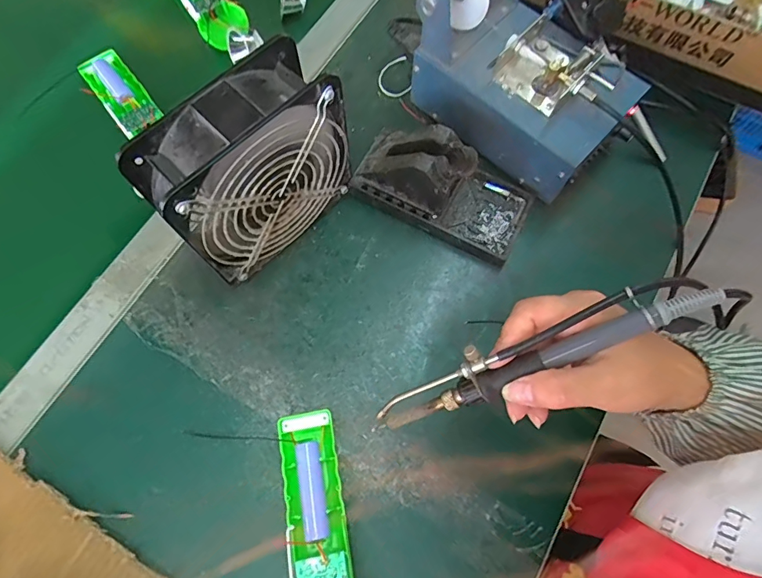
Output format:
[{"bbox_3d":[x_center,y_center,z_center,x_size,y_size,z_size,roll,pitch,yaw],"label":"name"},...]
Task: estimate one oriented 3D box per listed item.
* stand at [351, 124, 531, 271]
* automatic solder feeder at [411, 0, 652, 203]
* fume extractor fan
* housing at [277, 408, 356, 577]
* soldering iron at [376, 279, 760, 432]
[{"bbox_3d":[0.057,-0.098,0.395,0.157,0.070,0.080,28,75,10],"label":"stand"},{"bbox_3d":[0.128,-0.199,0.393,0.207,0.119,0.125,41,78,13],"label":"automatic solder feeder"},{"bbox_3d":[-0.096,-0.088,0.353,0.056,0.150,0.145,43,78,14],"label":"fume extractor fan"},{"bbox_3d":[-0.044,0.173,0.327,0.046,0.034,0.159,-9,72,-2],"label":"housing"},{"bbox_3d":[0.088,0.039,0.252,0.205,0.024,0.033,-27,72,18],"label":"soldering iron"}]

